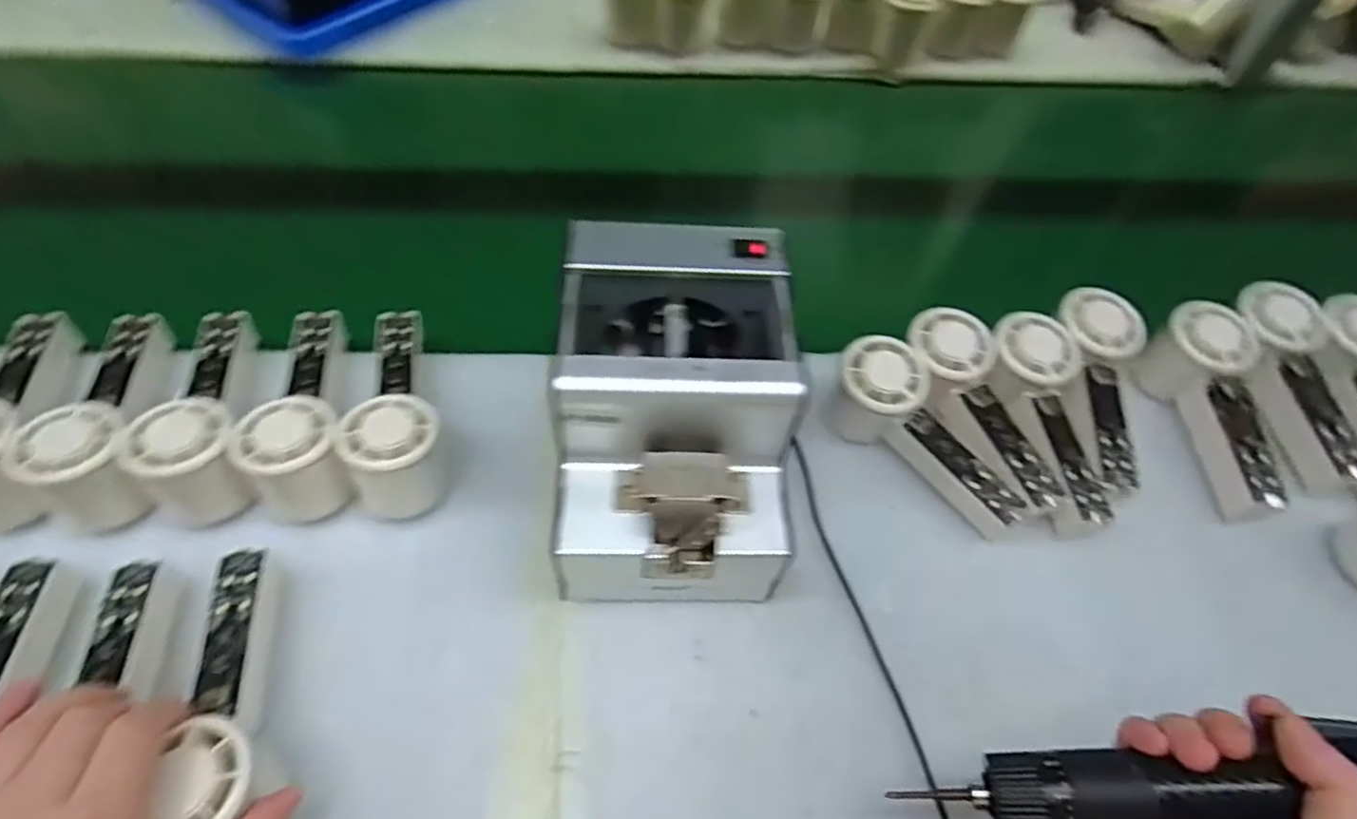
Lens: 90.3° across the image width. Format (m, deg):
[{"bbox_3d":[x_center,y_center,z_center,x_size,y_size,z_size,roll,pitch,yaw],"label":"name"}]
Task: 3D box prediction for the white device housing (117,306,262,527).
[{"bbox_3d":[-0.304,-0.005,0.427,0.059,0.056,0.153,-20,59,-14],"label":"white device housing"}]

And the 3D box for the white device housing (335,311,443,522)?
[{"bbox_3d":[-0.186,-0.007,0.436,0.053,0.062,0.151,-16,58,-11],"label":"white device housing"}]

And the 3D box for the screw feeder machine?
[{"bbox_3d":[-0.001,0.009,0.393,0.120,0.142,0.170,2,57,0],"label":"screw feeder machine"}]

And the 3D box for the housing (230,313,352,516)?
[{"bbox_3d":[-0.243,-0.007,0.435,0.055,0.057,0.152,-16,58,-11],"label":"housing"}]

